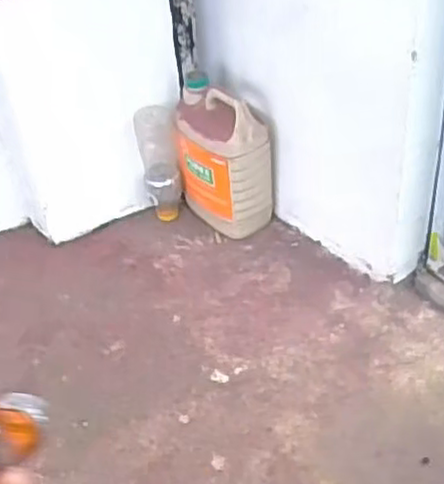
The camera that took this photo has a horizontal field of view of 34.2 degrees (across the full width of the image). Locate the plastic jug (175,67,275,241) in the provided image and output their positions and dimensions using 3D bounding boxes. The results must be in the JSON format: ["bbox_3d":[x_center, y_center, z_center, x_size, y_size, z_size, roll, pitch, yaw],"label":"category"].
[{"bbox_3d":[-0.002,-0.140,1.217,0.106,0.238,0.164,-33,46,-32],"label":"plastic jug"}]

